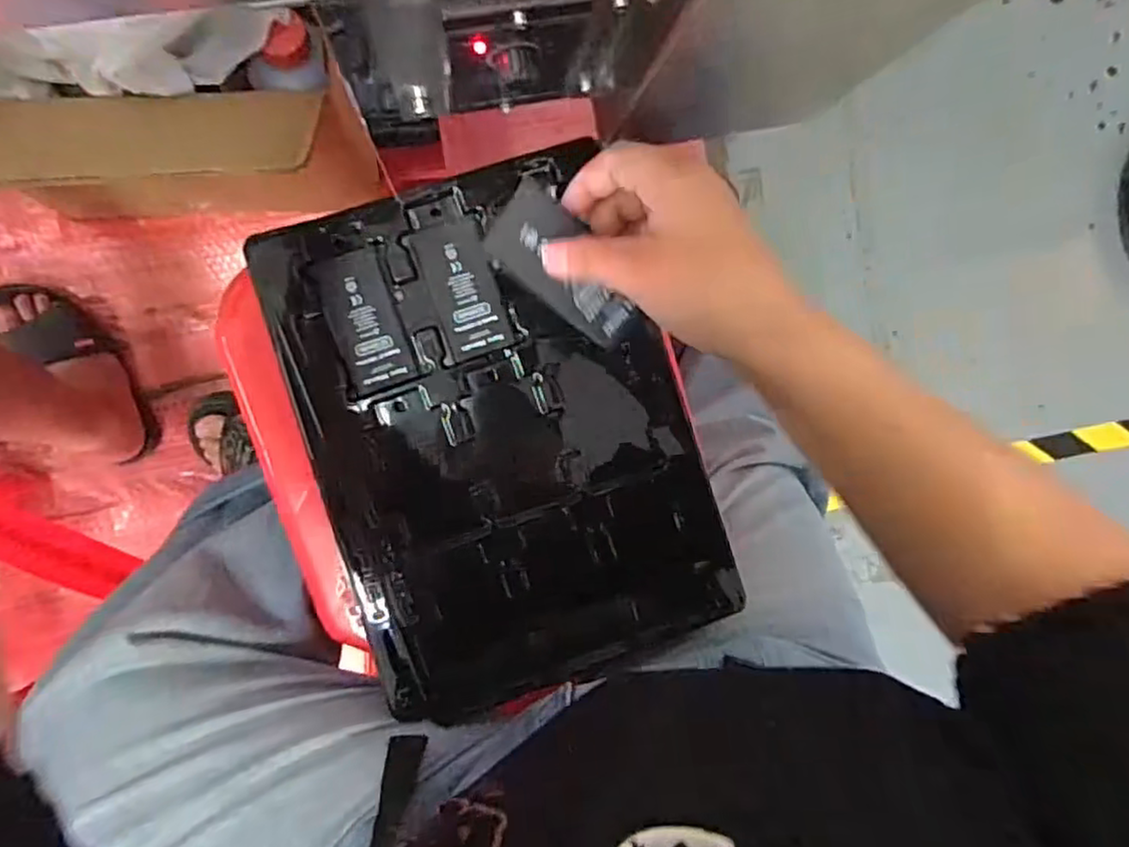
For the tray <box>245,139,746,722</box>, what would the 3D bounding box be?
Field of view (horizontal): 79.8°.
[{"bbox_3d":[-0.040,0.013,0.441,0.238,0.020,0.329,-19,97,-6],"label":"tray"}]

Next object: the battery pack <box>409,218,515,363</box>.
[{"bbox_3d":[-0.064,-0.084,0.430,0.042,0.004,0.084,-19,97,-6],"label":"battery pack"}]

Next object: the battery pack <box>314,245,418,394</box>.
[{"bbox_3d":[-0.124,-0.065,0.423,0.039,0.004,0.084,-18,97,-7],"label":"battery pack"}]

